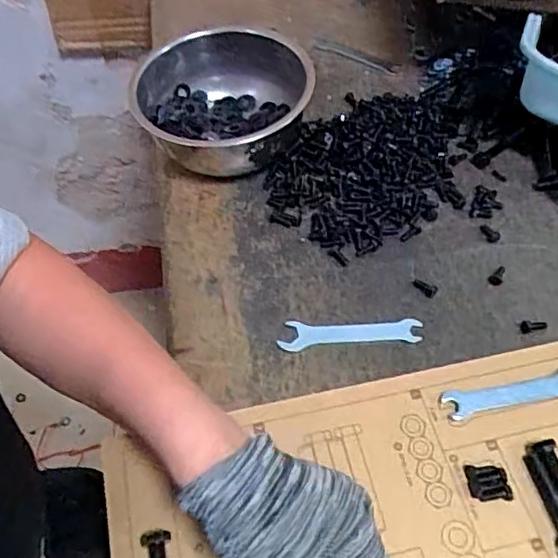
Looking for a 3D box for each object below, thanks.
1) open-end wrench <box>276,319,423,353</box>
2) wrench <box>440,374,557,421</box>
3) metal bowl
[{"bbox_3d":[0.056,0.043,0.459,0.110,0.005,0.024,0,52,-3],"label":"open-end wrench"},{"bbox_3d":[0.172,0.084,0.421,0.109,0.007,0.024,-9,53,-10],"label":"wrench"},{"bbox_3d":[-0.055,-0.161,0.557,0.151,0.082,0.147,1,52,-2],"label":"metal bowl"}]

